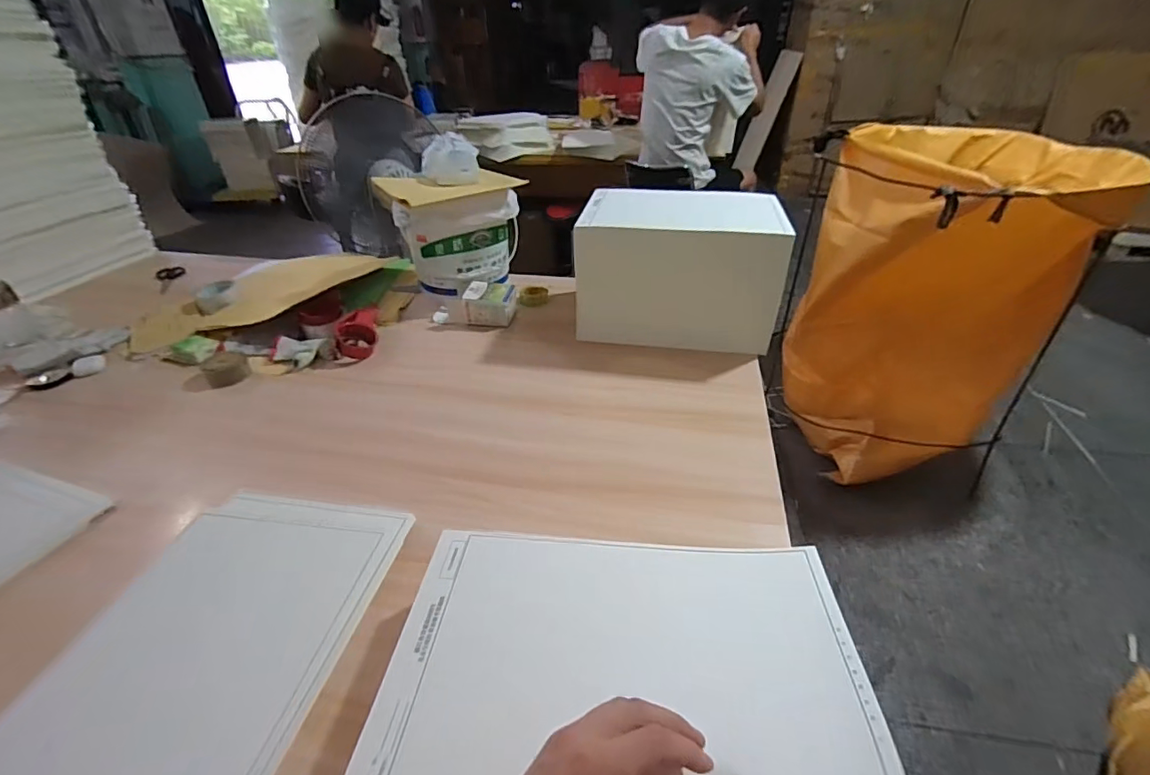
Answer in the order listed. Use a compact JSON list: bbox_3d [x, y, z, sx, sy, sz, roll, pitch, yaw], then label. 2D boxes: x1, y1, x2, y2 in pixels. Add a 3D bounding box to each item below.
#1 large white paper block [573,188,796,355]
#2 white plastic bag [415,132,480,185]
[{"bbox_3d":[0.203,-0.241,0.986,0.357,0.214,0.252,7,36,11],"label":"large white paper block"},{"bbox_3d":[-0.271,-0.486,1.066,0.128,0.077,0.098,-6,36,-7],"label":"white plastic bag"}]

